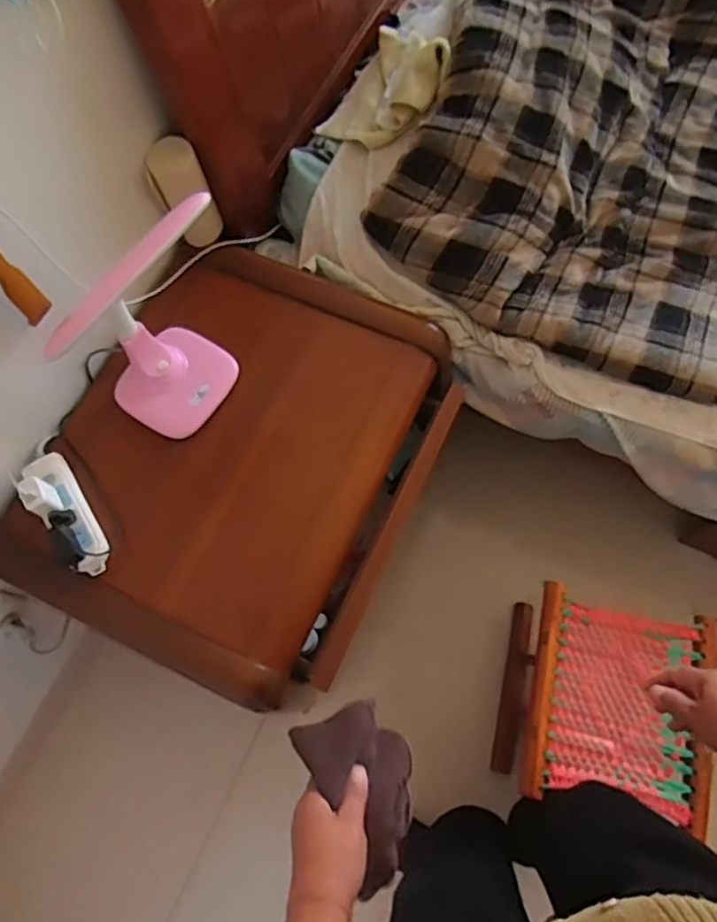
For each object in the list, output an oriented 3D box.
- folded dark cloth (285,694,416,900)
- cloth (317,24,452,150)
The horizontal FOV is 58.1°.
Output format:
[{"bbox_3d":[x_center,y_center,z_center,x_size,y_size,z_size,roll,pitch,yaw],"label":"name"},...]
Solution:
[{"bbox_3d":[0.011,0.282,0.562,0.022,0.119,0.135,-30,72,32],"label":"folded dark cloth"},{"bbox_3d":[0.035,-0.579,1.005,0.211,0.050,0.174,-46,59,11],"label":"cloth"}]

